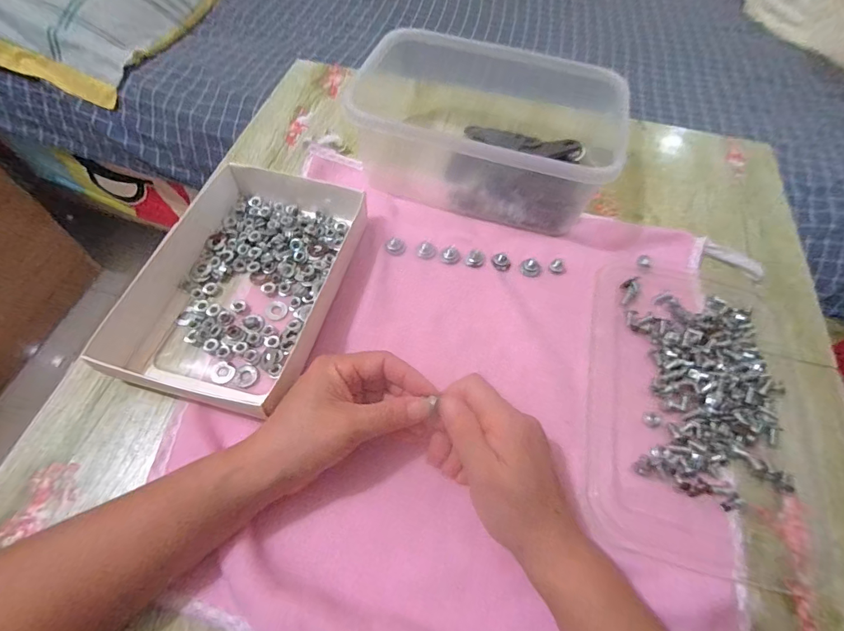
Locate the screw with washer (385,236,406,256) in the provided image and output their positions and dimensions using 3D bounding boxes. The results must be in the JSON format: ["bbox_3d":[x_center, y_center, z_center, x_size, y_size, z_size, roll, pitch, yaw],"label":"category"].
[{"bbox_3d":[-0.024,-0.064,0.371,0.017,0.006,0.017,0,61,-1],"label":"screw with washer"}]

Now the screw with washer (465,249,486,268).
[{"bbox_3d":[0.048,-0.052,0.365,0.016,0.008,0.013,18,62,8],"label":"screw with washer"}]

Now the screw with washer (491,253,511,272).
[{"bbox_3d":[0.072,-0.048,0.364,0.017,0.007,0.014,24,64,12],"label":"screw with washer"}]

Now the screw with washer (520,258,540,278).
[{"bbox_3d":[0.098,-0.044,0.361,0.017,0.009,0.015,25,64,12],"label":"screw with washer"}]

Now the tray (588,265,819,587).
[{"bbox_3d":[0.208,0.058,0.305,0.156,0.011,0.232,14,62,7],"label":"tray"}]

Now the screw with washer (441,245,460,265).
[{"bbox_3d":[0.026,-0.055,0.367,0.016,0.010,0.014,-6,62,-4],"label":"screw with washer"}]

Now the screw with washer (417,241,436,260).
[{"bbox_3d":[0.004,-0.059,0.370,0.017,0.008,0.014,3,61,0],"label":"screw with washer"}]

